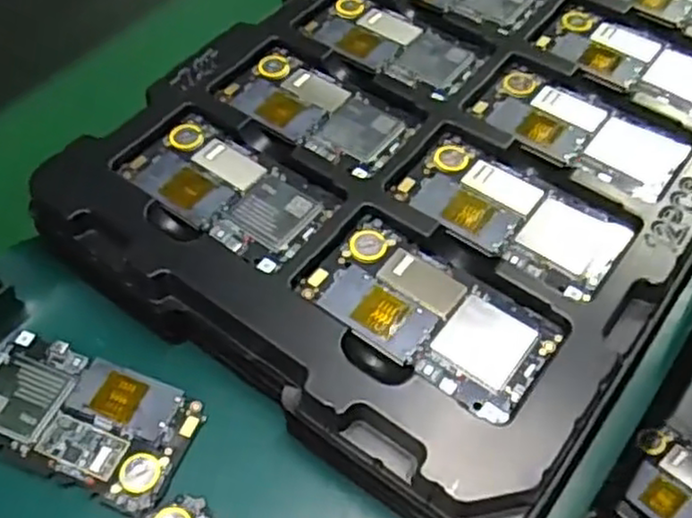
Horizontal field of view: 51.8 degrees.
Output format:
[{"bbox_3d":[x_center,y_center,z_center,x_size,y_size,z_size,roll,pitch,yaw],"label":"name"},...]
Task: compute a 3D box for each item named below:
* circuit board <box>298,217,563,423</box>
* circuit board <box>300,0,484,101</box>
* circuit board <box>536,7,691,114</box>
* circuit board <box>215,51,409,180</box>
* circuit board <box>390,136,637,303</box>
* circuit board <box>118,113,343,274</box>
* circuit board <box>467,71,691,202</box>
[{"bbox_3d":[0.041,0.028,0.368,0.124,0.010,0.063,30,61,24],"label":"circuit board"},{"bbox_3d":[0.033,-0.149,0.489,0.120,0.007,0.057,28,60,23],"label":"circuit board"},{"bbox_3d":[0.193,-0.133,0.473,0.123,0.005,0.060,31,61,25],"label":"circuit board"},{"bbox_3d":[-0.021,-0.097,0.454,0.121,0.008,0.059,29,60,23],"label":"circuit board"},{"bbox_3d":[0.093,-0.026,0.403,0.125,0.009,0.064,28,60,23],"label":"circuit board"},{"bbox_3d":[-0.070,-0.042,0.418,0.124,0.010,0.065,29,60,24],"label":"circuit board"},{"bbox_3d":[0.142,-0.078,0.439,0.126,0.004,0.065,29,57,18],"label":"circuit board"}]

